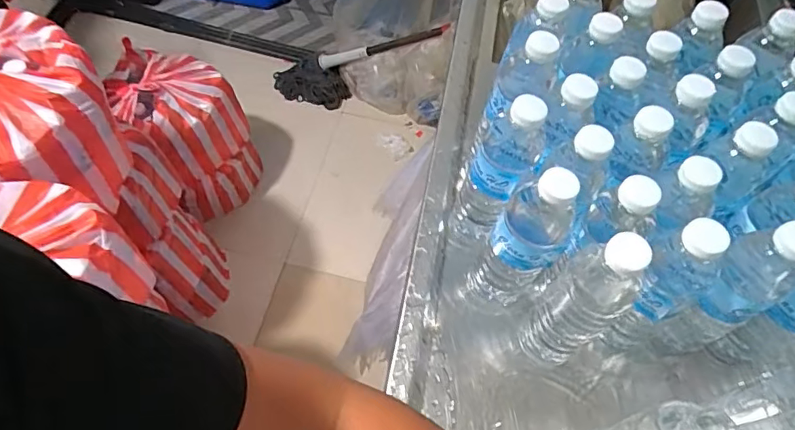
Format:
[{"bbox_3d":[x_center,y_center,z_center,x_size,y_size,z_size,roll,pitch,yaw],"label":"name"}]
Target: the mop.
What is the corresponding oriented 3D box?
[{"bbox_3d":[-0.117,-0.521,1.785,0.659,0.133,0.189,-15,57,23],"label":"mop"}]

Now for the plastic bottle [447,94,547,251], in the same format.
[{"bbox_3d":[0.099,-0.037,0.541,0.064,0.210,0.062,20,60,8],"label":"plastic bottle"}]

